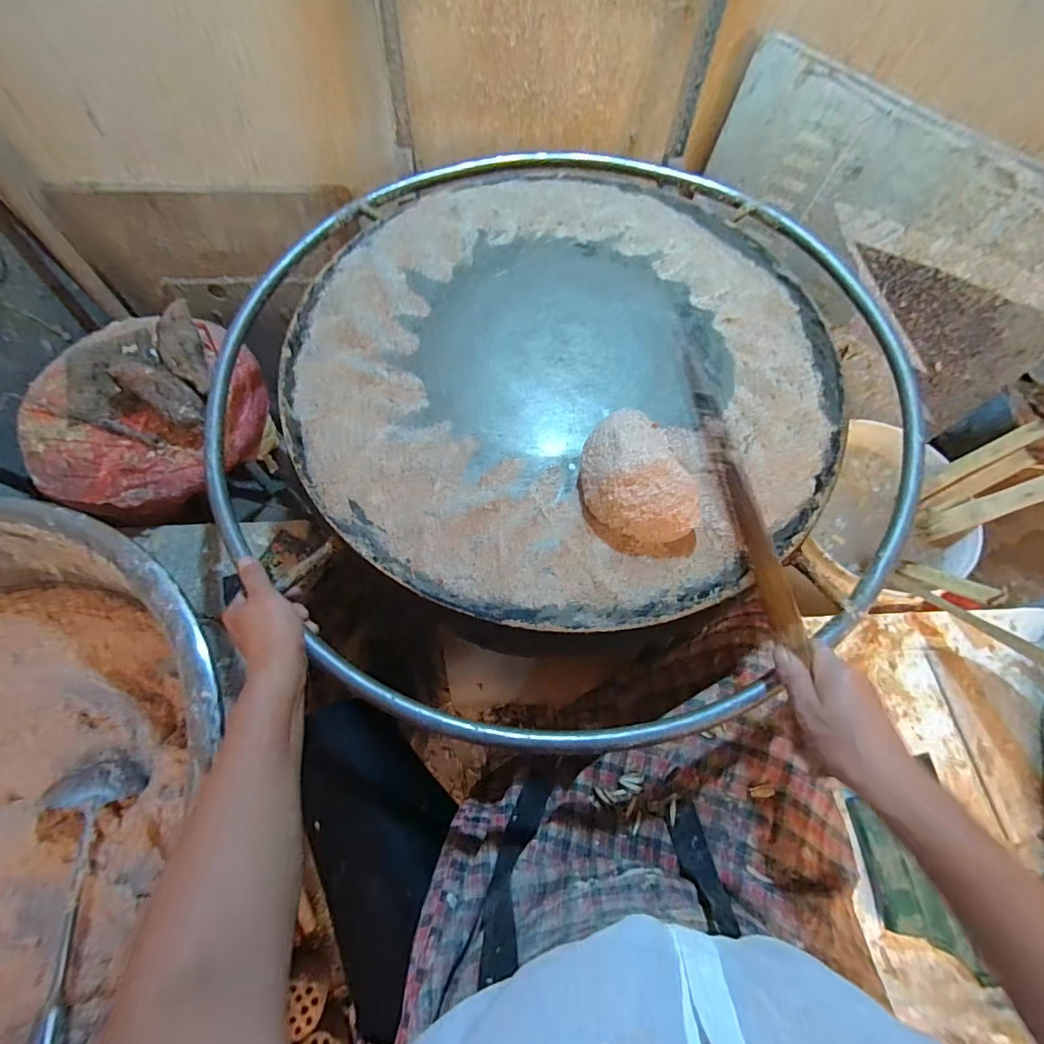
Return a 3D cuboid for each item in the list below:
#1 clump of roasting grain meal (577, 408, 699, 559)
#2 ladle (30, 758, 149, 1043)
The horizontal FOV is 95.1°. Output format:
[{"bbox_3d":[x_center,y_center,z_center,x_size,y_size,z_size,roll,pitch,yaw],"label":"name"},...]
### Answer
[{"bbox_3d":[0.106,-0.034,0.458,0.087,0.063,0.141,-23,69,-12],"label":"clump of roasting grain meal"},{"bbox_3d":[-0.394,0.358,0.407,0.088,0.037,0.362,-30,40,-15],"label":"ladle"}]

